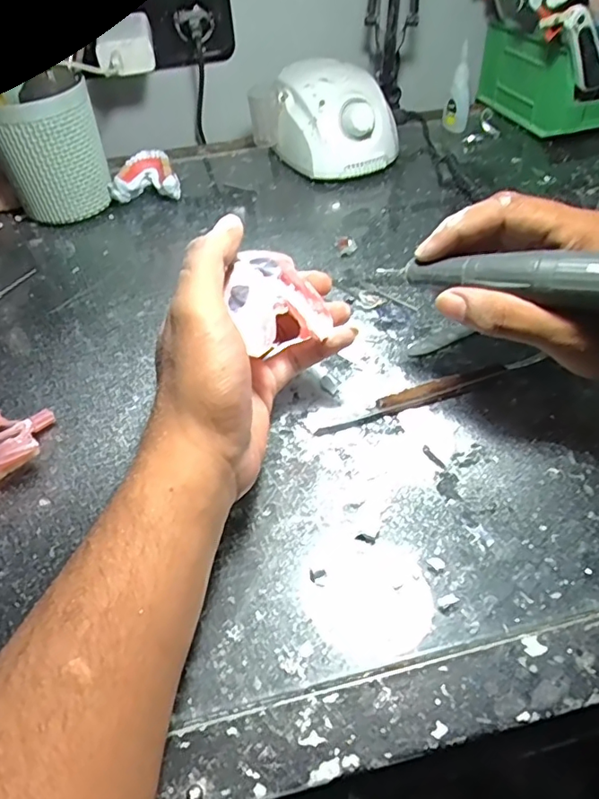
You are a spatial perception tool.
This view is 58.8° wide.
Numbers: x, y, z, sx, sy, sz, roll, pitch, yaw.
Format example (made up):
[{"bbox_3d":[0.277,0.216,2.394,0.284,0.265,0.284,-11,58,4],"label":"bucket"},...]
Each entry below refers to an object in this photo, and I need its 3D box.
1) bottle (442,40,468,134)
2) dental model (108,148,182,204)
[{"bbox_3d":[0.182,-0.353,0.605,0.027,0.081,0.022,8,48,11],"label":"bottle"},{"bbox_3d":[-0.156,-0.221,0.535,0.066,0.036,0.050,-10,47,-5],"label":"dental model"}]

